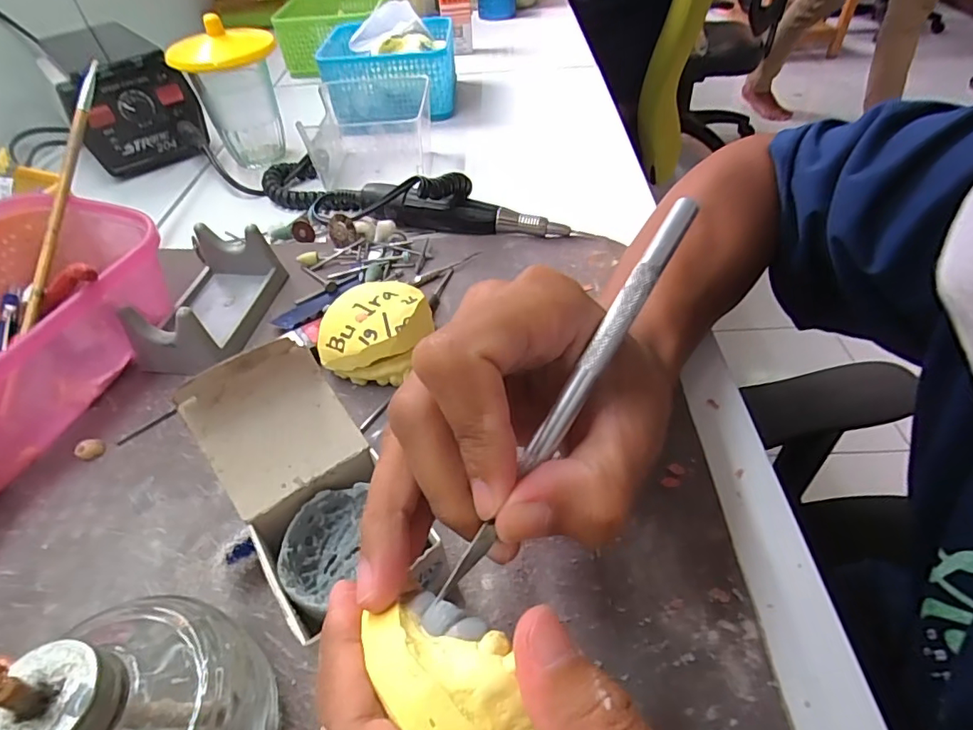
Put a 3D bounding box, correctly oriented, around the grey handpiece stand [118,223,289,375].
[{"bbox_3d":[-0.171,-0.043,0.321,0.060,0.036,0.100,2,47,6],"label":"grey handpiece stand"}]

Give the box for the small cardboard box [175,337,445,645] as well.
[{"bbox_3d":[-0.067,0.047,0.204,0.053,0.072,0.091,-31,52,-23],"label":"small cardboard box"}]

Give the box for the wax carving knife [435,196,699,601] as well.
[{"bbox_3d":[0.028,0.003,0.153,0.008,0.005,0.130,27,75,26],"label":"wax carving knife"}]

